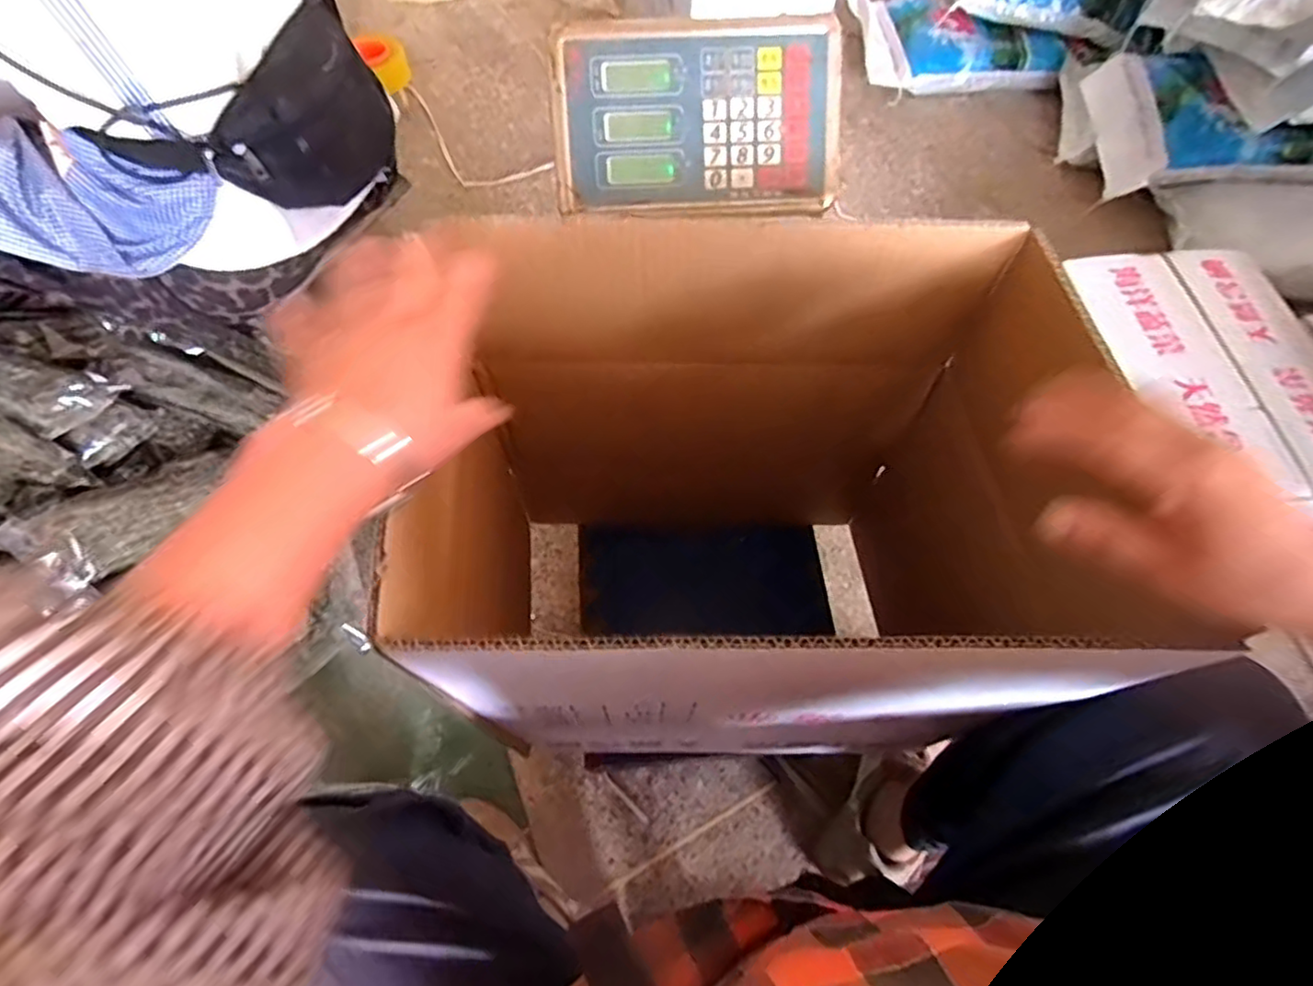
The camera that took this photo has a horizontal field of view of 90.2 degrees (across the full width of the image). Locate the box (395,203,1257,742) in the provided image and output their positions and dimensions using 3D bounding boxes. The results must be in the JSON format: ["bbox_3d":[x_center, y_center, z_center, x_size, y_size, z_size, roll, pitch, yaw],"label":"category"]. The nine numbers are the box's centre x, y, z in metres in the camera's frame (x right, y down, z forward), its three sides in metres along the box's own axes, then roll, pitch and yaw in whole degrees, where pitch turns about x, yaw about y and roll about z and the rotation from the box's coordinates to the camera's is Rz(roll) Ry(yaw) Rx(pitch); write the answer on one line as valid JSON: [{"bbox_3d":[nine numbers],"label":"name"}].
[{"bbox_3d":[0.069,0.033,0.540,0.381,0.408,0.303,1,61,-2],"label":"box"}]

